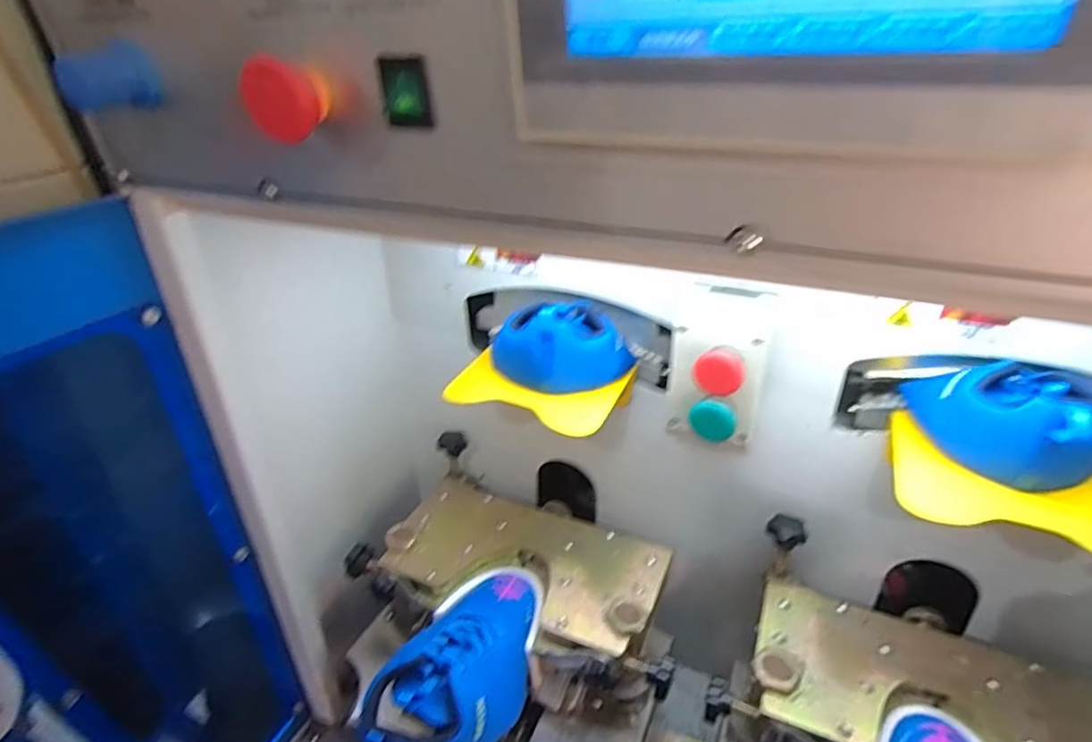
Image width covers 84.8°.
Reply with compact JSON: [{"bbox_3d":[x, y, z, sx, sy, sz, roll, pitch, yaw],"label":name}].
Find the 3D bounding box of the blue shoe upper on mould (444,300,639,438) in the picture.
[{"bbox_3d":[-0.005,-0.018,0.555,0.157,0.095,0.123,9,31,18],"label":"blue shoe upper on mould"}]

